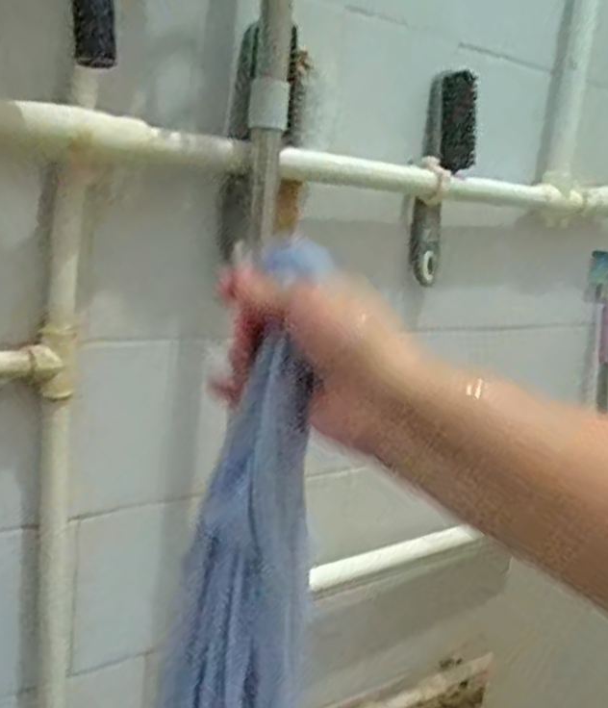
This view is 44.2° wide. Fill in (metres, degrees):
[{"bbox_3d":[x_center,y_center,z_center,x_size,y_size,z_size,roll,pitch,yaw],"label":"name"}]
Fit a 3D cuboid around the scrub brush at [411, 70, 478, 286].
[{"bbox_3d":[0.143,-0.179,0.765,0.050,0.206,0.051,7,12,5],"label":"scrub brush"}]

